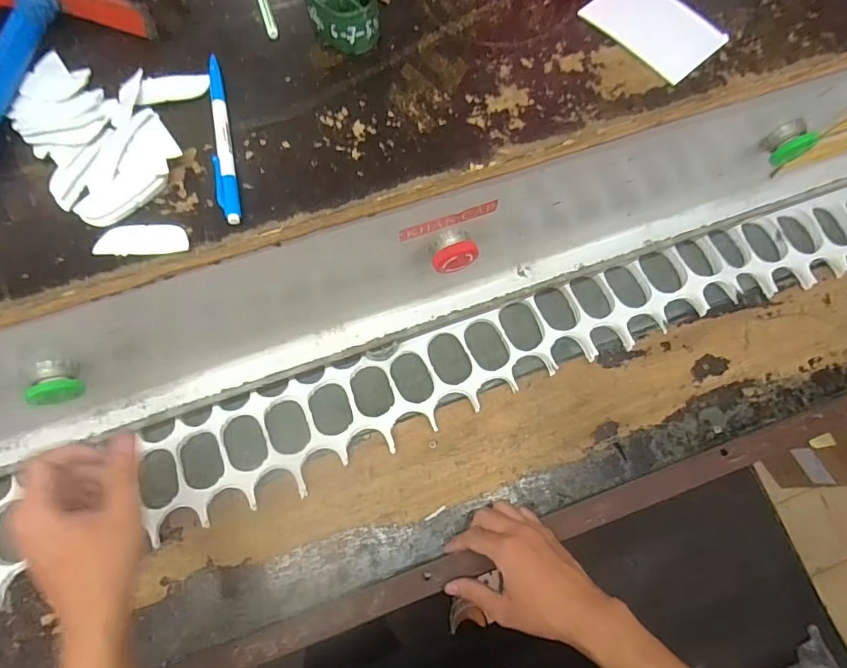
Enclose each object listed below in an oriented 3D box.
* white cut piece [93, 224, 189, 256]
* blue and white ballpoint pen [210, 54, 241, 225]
[{"bbox_3d":[-0.171,-0.057,0.313,0.054,0.004,0.019,-3,87,-3],"label":"white cut piece"},{"bbox_3d":[-0.132,-0.128,0.337,0.012,0.011,0.130,-12,71,-5],"label":"blue and white ballpoint pen"}]

